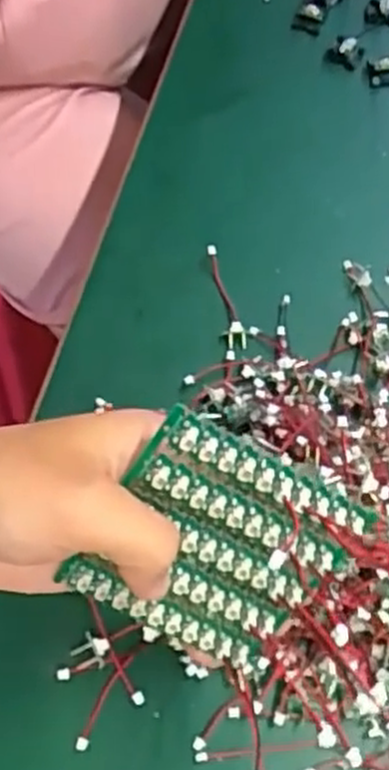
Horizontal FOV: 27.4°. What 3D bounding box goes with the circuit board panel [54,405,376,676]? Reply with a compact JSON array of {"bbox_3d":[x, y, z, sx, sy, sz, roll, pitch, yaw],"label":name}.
[{"bbox_3d":[0.008,0.060,0.281,0.080,0.086,0.011,28,24,-12],"label":"circuit board panel"}]

